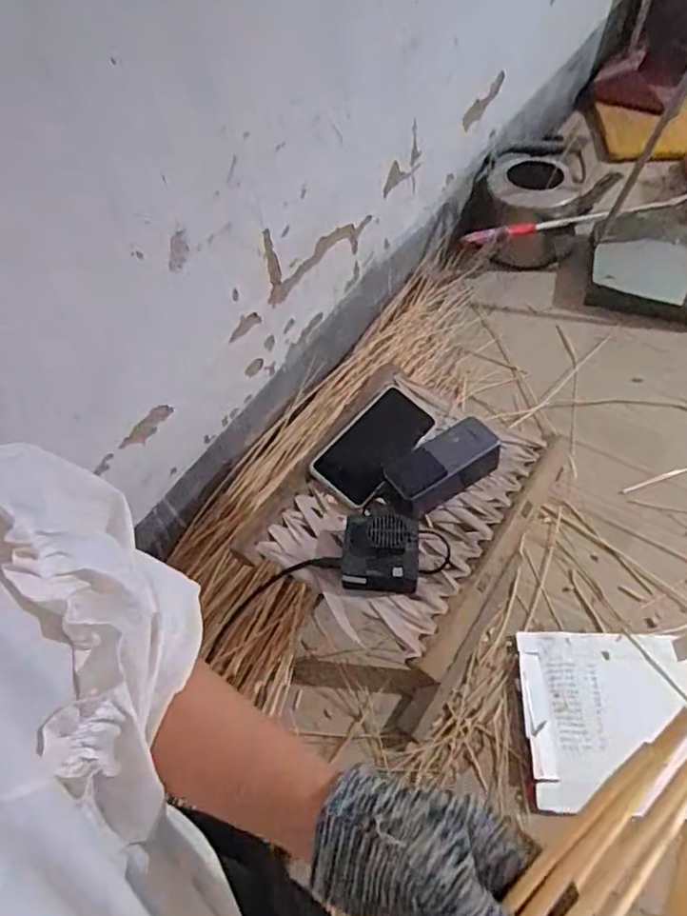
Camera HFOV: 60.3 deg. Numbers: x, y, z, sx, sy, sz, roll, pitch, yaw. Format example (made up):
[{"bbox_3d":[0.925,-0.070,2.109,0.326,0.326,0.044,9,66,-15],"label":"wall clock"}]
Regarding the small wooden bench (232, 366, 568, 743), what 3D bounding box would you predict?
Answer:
[{"bbox_3d":[0.081,0.130,0.773,0.278,0.324,0.338,27,60,21],"label":"small wooden bench"}]

